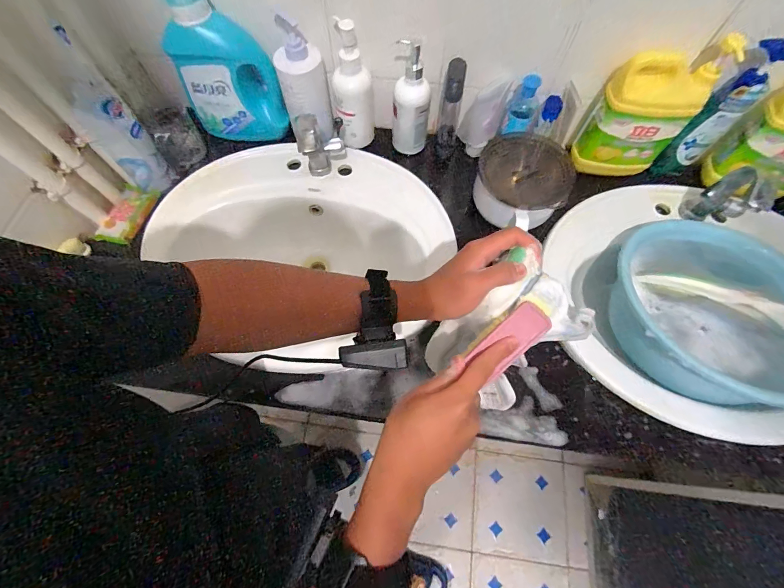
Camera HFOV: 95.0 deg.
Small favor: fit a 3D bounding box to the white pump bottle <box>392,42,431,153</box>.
[{"bbox_3d":[0.036,-0.364,0.668,0.069,0.186,0.077,3,66,1],"label":"white pump bottle"}]

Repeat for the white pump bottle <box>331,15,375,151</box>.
[{"bbox_3d":[-0.072,-0.376,0.660,0.071,0.206,0.084,-6,67,-3],"label":"white pump bottle"}]

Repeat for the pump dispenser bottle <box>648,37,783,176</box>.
[{"bbox_3d":[0.548,-0.302,0.618,0.078,0.234,0.048,-7,67,-4],"label":"pump dispenser bottle"}]

